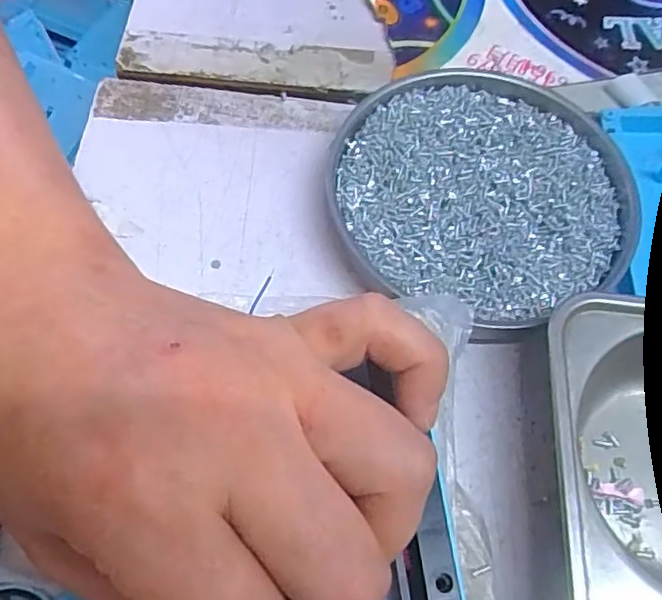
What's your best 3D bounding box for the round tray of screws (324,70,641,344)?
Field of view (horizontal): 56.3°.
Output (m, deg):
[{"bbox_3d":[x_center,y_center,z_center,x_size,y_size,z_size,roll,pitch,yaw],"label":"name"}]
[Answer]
[{"bbox_3d":[0.070,-0.051,0.286,0.134,0.017,0.124,0,64,-1],"label":"round tray of screws"}]

